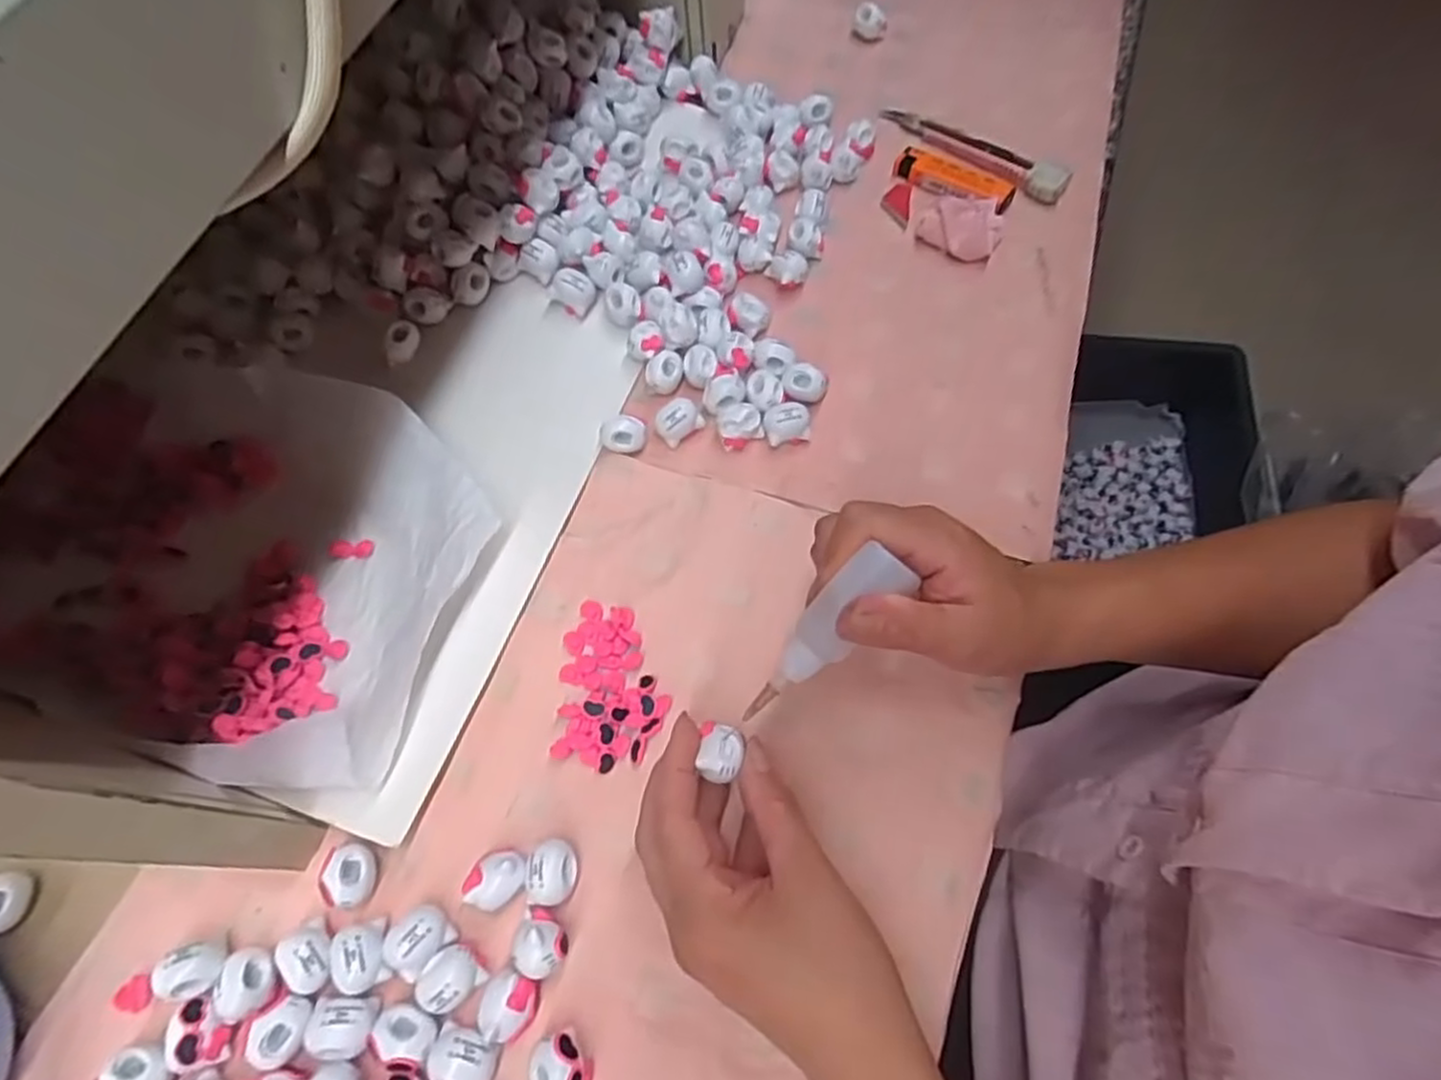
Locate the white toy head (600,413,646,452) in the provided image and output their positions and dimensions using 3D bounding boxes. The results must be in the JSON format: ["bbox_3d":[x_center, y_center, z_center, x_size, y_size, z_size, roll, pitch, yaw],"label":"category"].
[{"bbox_3d":[-0.055,-0.060,0.415,0.025,0.019,0.014,-11,65,-2],"label":"white toy head"}]

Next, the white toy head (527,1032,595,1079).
[{"bbox_3d":[-0.064,0.209,0.289,0.023,0.018,0.024,-1,65,2],"label":"white toy head"}]

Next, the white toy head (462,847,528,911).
[{"bbox_3d":[-0.097,0.147,0.318,0.021,0.016,0.024,13,66,9],"label":"white toy head"}]

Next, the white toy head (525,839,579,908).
[{"bbox_3d":[-0.074,0.144,0.318,0.023,0.017,0.026,-2,64,2],"label":"white toy head"}]

